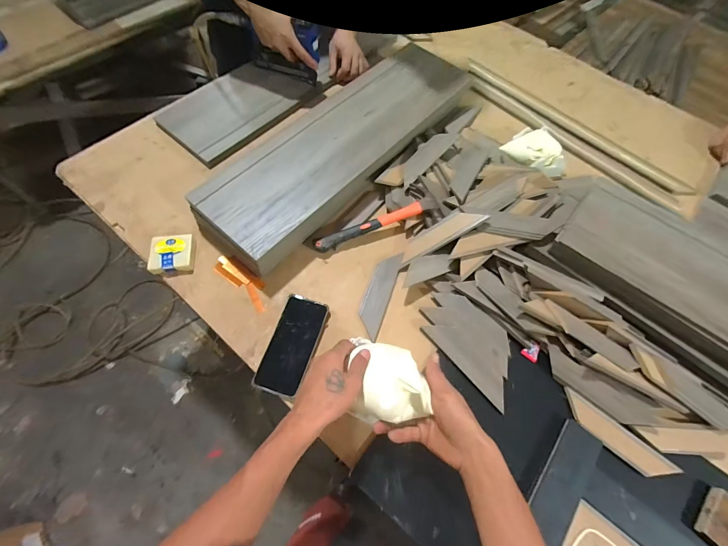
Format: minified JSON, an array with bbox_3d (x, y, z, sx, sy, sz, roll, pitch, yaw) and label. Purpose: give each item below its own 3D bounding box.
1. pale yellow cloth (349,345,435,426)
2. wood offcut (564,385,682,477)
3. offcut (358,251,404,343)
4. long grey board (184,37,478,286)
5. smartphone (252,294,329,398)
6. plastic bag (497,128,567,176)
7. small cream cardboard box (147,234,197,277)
[{"bbox_3d":[0.034,0.140,0.421,0.100,0.033,0.102,0,66,-3],"label":"pale yellow cloth"},{"bbox_3d":[0.406,0.265,0.508,0.181,0.009,0.049,37,69,13],"label":"wood offcut"},{"bbox_3d":[0.029,0.038,0.598,0.046,0.009,0.170,18,68,8],"label":"offcut"},{"bbox_3d":[-0.027,-0.280,0.686,0.181,0.075,0.690,40,70,14],"label":"long grey board"},{"bbox_3d":[-0.122,0.121,0.544,0.077,0.014,0.163,17,66,4],"label":"smartphone"},{"bbox_3d":[0.396,-0.282,0.734,0.148,0.046,0.117,9,65,1],"label":"plastic bag"},{"bbox_3d":[-0.358,-0.034,0.591,0.073,0.027,0.075,-7,66,-6],"label":"small cream cardboard box"}]

